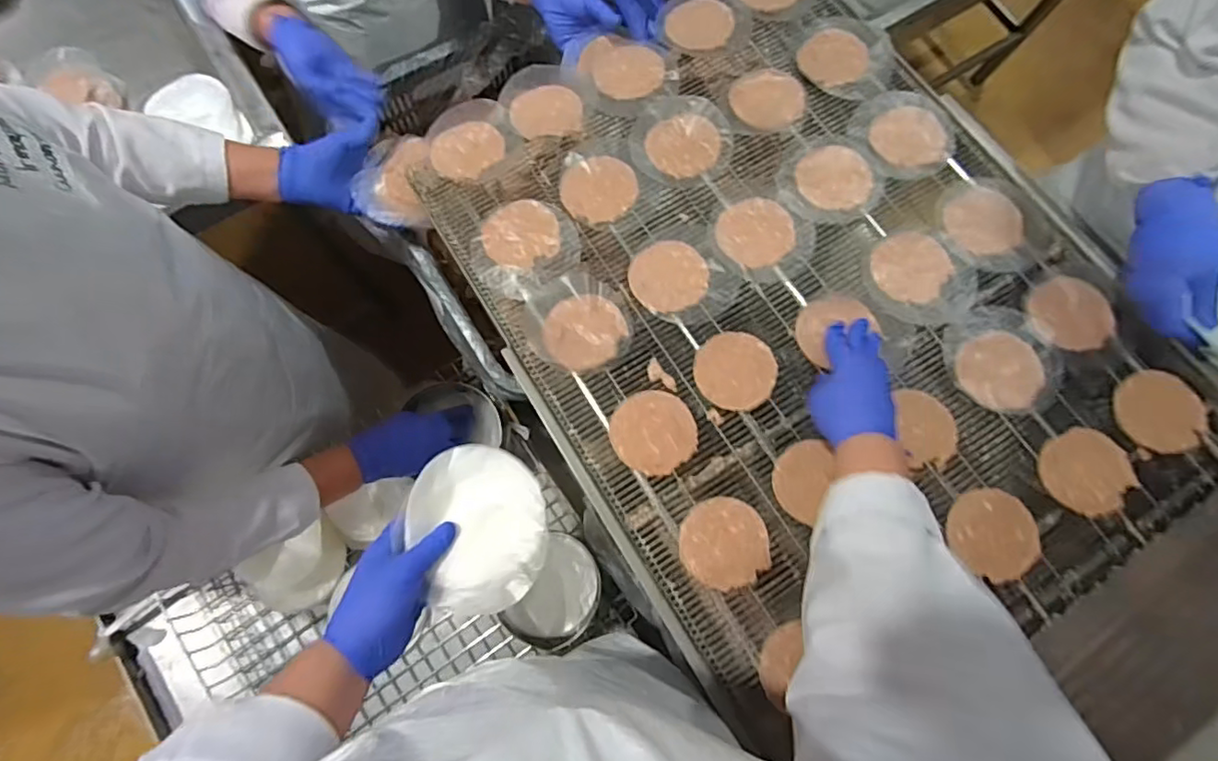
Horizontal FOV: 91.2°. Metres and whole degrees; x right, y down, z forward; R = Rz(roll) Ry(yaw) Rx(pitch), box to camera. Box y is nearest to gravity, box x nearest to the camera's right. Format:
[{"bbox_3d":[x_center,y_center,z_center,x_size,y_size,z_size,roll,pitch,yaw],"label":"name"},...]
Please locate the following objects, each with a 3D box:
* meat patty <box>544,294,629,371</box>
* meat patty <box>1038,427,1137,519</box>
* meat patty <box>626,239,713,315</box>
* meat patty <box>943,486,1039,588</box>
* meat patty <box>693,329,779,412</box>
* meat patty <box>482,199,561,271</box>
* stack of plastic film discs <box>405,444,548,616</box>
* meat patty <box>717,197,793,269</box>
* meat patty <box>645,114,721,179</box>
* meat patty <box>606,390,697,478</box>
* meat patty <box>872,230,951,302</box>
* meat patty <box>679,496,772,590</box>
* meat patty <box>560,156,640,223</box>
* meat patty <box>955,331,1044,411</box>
[{"bbox_3d":[-0.025,-0.055,0.651,0.087,0.007,0.083,0,77,-2],"label":"meat patty"},{"bbox_3d":[0.478,0.091,0.595,0.078,0.014,0.074,34,78,6],"label":"meat patty"},{"bbox_3d":[0.067,-0.119,0.669,0.084,0.008,0.085,0,77,-2],"label":"meat patty"},{"bbox_3d":[0.376,0.148,0.582,0.079,0.010,0.083,26,78,4],"label":"meat patty"},{"bbox_3d":[0.135,-0.011,0.635,0.084,0.010,0.082,3,77,-1],"label":"meat patty"},{"bbox_3d":[-0.100,-0.168,0.685,0.083,0.004,0.079,0,77,-2],"label":"meat patty"},{"bbox_3d":[-0.117,0.133,0.534,0.116,0.021,0.138,-4,73,-2],"label":"stack of plastic film discs"},{"bbox_3d":[0.170,-0.172,0.685,0.083,0.004,0.088,0,77,-2],"label":"meat patty"},{"bbox_3d":[0.090,-0.283,0.720,0.085,0.007,0.085,0,77,-2],"label":"meat patty"},{"bbox_3d":[0.047,0.053,0.618,0.088,0.006,0.086,1,77,-2],"label":"meat patty"},{"bbox_3d":[0.339,-0.131,0.669,0.081,0.007,0.087,0,77,-2],"label":"meat patty"},{"bbox_3d":[0.114,0.159,0.586,0.084,0.006,0.083,2,77,-2],"label":"meat patty"},{"bbox_3d":[-0.011,-0.224,0.699,0.088,0.010,0.081,0,77,-2],"label":"meat patty"},{"bbox_3d":[0.416,-0.014,0.632,0.085,0.008,0.081,0,77,-2],"label":"meat patty"}]

